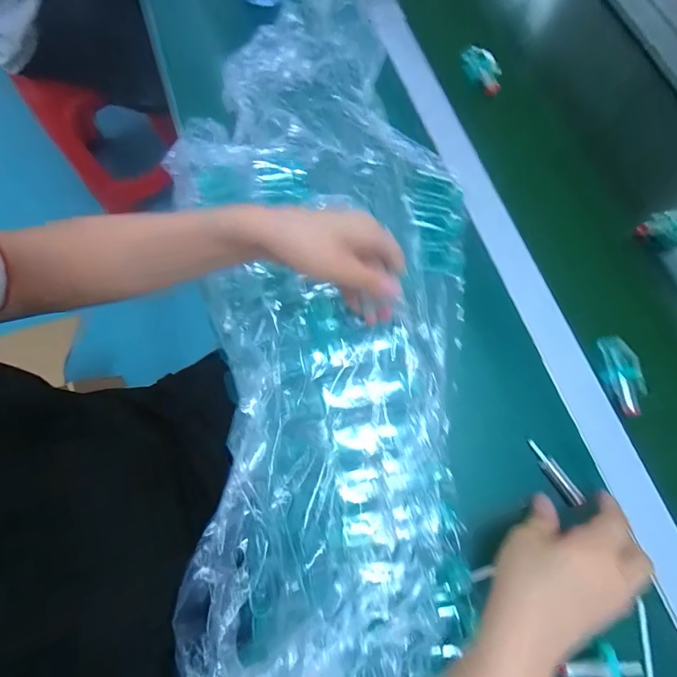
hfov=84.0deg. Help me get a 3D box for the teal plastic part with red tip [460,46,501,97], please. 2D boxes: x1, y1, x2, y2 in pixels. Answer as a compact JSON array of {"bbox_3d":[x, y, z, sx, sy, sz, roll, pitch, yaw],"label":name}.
[{"bbox_3d":[0.189,-0.349,0.492,0.037,0.020,0.065,-27,76,-7],"label":"teal plastic part with red tip"}]

